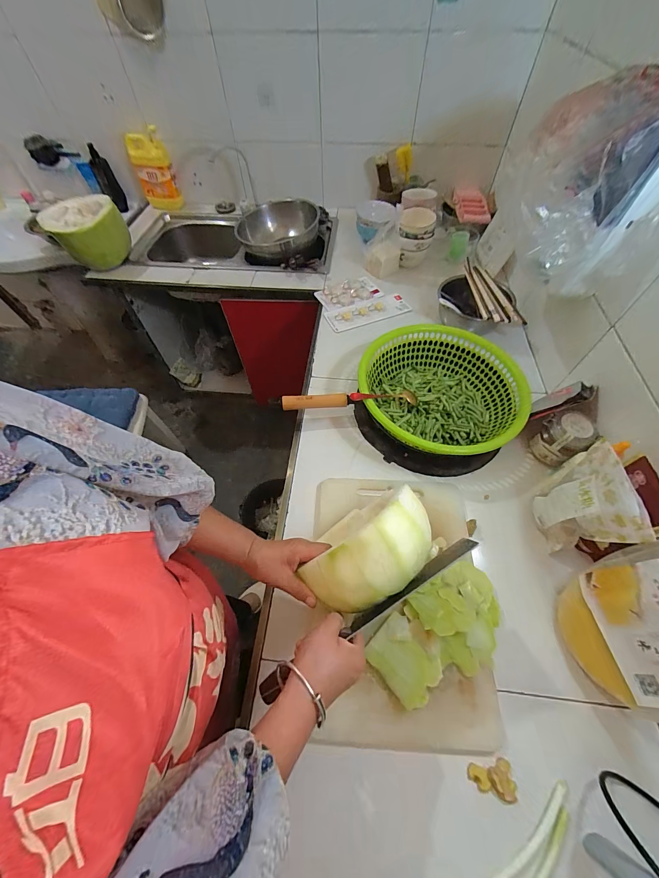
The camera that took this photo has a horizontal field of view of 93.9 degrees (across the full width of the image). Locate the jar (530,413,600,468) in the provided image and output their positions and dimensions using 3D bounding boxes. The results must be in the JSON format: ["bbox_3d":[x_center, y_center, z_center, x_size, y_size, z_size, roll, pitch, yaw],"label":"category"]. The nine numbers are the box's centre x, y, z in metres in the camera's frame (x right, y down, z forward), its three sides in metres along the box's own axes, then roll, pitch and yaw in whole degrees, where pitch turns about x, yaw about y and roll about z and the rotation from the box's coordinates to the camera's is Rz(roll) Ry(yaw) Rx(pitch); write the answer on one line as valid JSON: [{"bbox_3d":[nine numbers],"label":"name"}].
[{"bbox_3d":[0.467,0.001,0.627,0.081,0.106,0.079,0,59,1],"label":"jar"}]

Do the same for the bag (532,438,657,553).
[{"bbox_3d":[0.398,0.111,0.513,0.055,0.198,0.145,1,59,2],"label":"bag"}]

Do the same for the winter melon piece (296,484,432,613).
[{"bbox_3d":[0.053,0.140,0.376,0.165,0.089,0.093,-28,62,-15],"label":"winter melon piece"}]

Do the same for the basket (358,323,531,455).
[{"bbox_3d":[0.241,-0.104,0.699,0.325,0.105,0.335,0,59,1],"label":"basket"}]

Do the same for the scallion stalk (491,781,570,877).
[{"bbox_3d":[0.244,0.520,0.376,0.187,0.016,0.045,-28,62,-15],"label":"scallion stalk"}]

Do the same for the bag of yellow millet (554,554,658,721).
[{"bbox_3d":[0.400,0.268,0.419,0.057,0.185,0.170,-4,59,-2],"label":"bag of yellow millet"}]

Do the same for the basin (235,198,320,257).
[{"bbox_3d":[-0.185,-0.769,1.135,0.281,0.092,0.298,0,59,1],"label":"basin"}]

